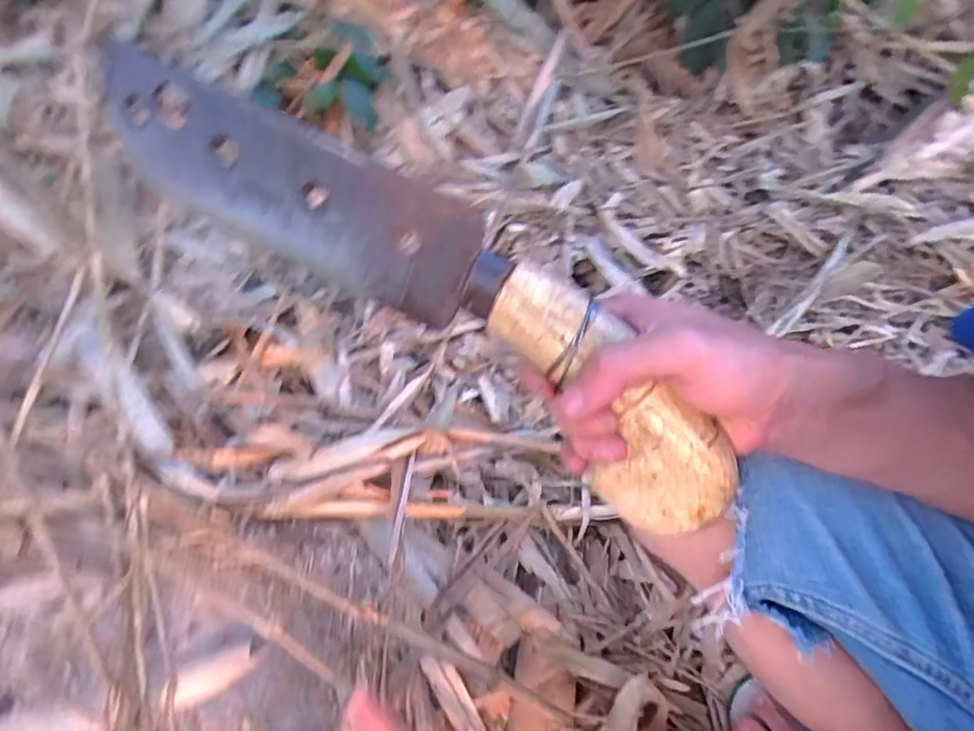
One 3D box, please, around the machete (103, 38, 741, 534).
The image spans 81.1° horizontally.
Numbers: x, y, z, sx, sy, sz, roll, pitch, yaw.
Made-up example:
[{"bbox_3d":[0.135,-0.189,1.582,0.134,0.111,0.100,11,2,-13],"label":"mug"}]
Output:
[{"bbox_3d":[-0.036,-0.044,0.285,0.369,0.081,0.043,34,53,5],"label":"machete"}]

